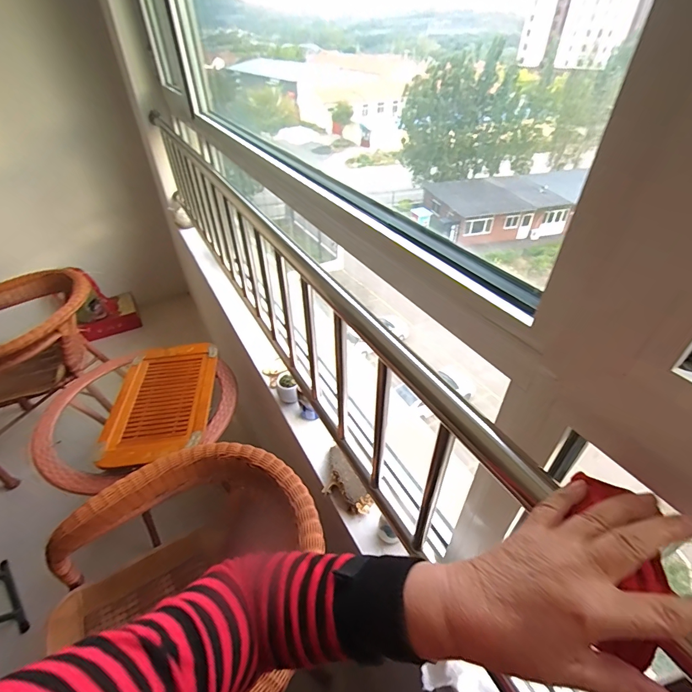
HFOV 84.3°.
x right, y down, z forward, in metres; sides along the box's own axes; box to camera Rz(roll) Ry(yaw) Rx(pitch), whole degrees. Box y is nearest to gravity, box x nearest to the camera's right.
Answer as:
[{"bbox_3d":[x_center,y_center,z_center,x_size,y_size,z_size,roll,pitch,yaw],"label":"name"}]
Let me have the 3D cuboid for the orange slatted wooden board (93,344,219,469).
[{"bbox_3d":[-0.577,0.162,1.210,0.295,0.034,0.483,-5,41,-6],"label":"orange slatted wooden board"}]

